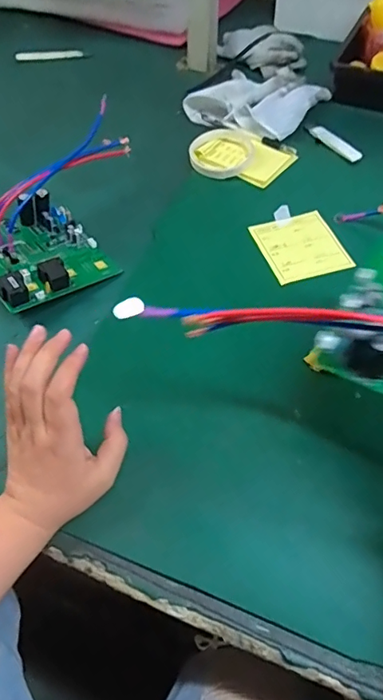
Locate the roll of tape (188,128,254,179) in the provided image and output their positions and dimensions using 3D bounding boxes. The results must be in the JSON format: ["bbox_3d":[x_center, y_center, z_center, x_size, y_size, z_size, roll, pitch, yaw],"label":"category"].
[{"bbox_3d":[0.042,-0.280,0.720,0.090,0.017,0.103,-6,54,-3],"label":"roll of tape"}]

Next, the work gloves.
[{"bbox_3d":[0.116,-0.439,0.831,0.199,0.035,0.284,13,56,10],"label":"work gloves"}]

